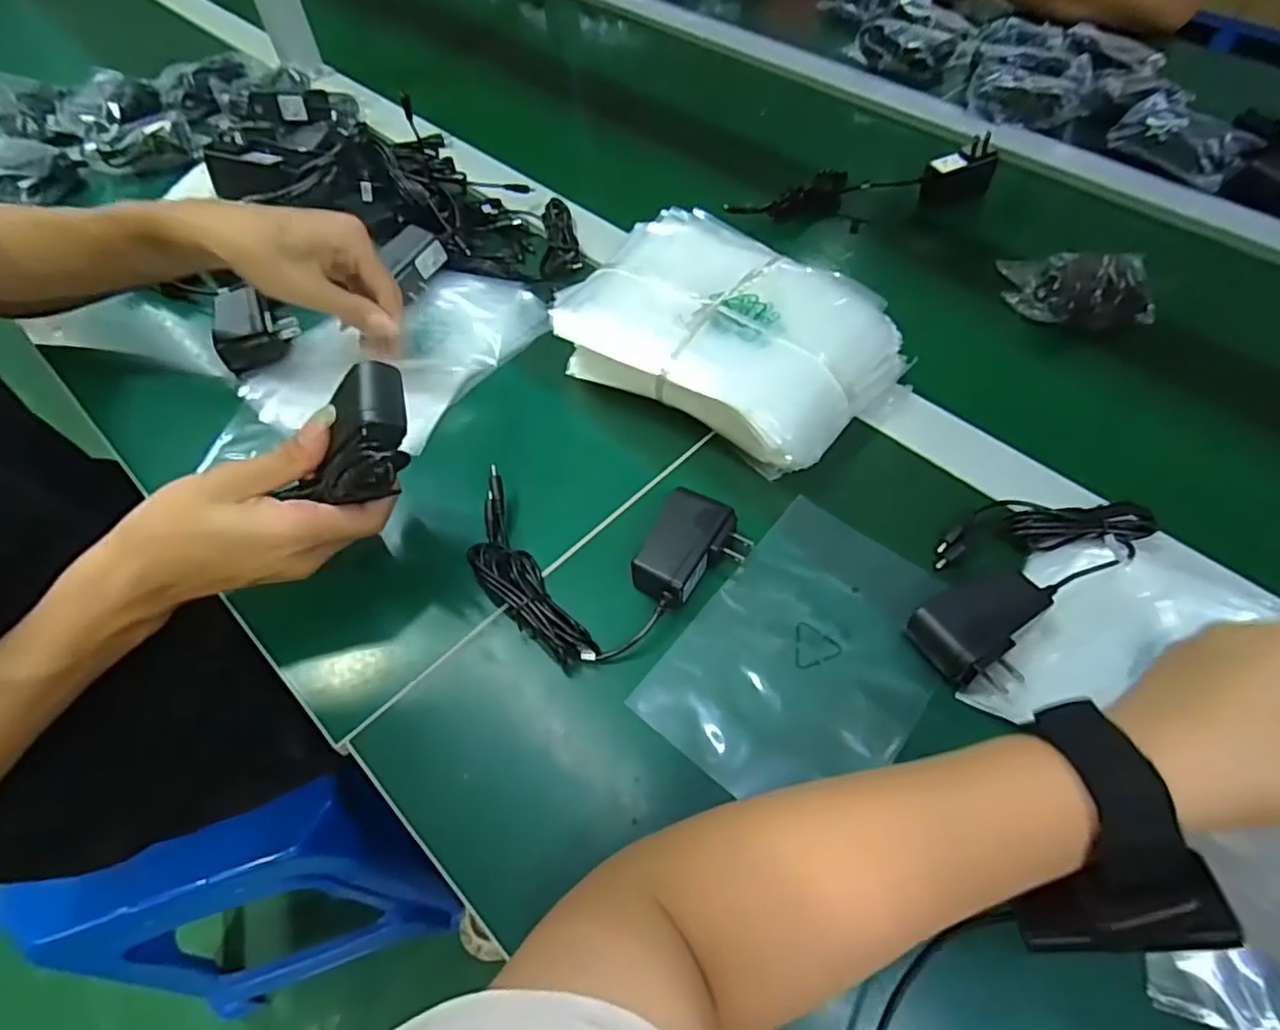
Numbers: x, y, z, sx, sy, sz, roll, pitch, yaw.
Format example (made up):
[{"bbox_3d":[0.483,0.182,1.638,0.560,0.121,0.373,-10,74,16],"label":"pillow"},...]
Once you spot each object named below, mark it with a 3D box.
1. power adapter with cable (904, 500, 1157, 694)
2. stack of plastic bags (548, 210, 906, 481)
[{"bbox_3d":[0.235,0.028,0.398,0.182,0.028,0.080,-35,62,-20],"label":"power adapter with cable"},{"bbox_3d":[0.060,-0.137,0.488,0.237,0.071,0.167,33,63,21],"label":"stack of plastic bags"}]

